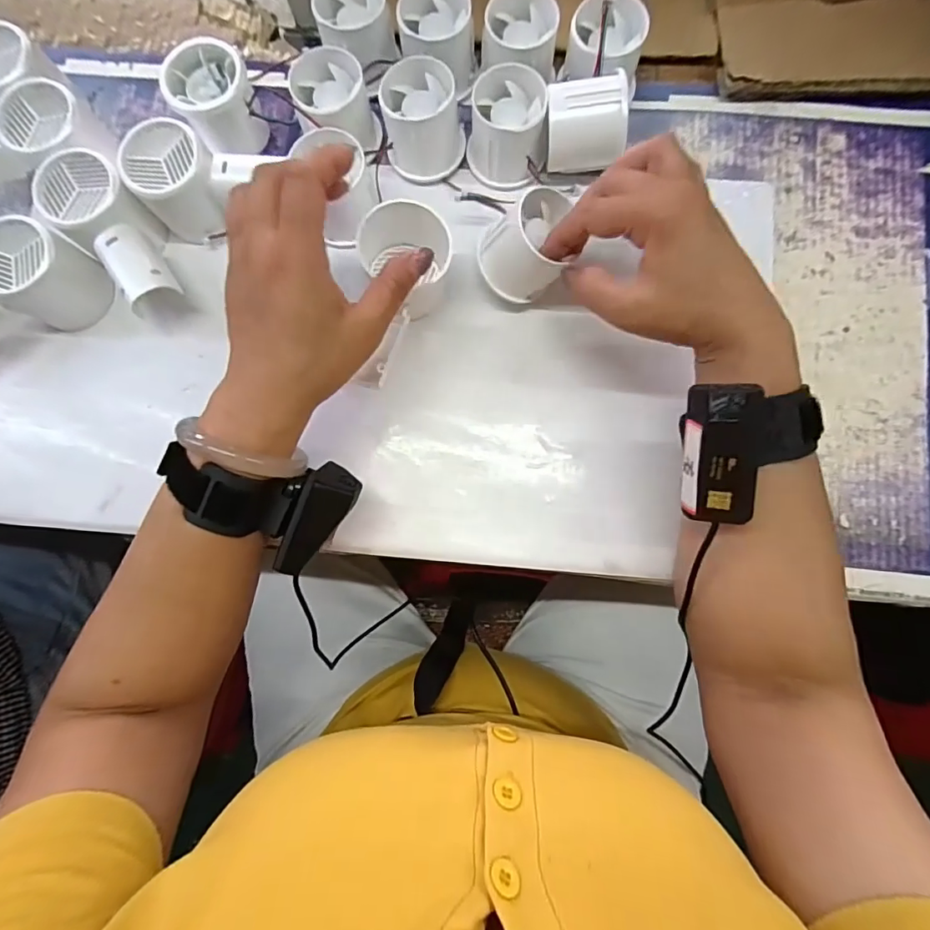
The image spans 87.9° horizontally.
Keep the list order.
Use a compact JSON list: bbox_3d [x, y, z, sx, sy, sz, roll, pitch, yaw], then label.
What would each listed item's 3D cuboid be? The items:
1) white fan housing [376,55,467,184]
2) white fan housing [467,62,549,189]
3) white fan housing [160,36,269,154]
[{"bbox_3d":[-0.029,-0.243,0.342,0.054,0.045,0.055,0,83,2],"label":"white fan housing"},{"bbox_3d":[0.030,-0.237,0.341,0.053,0.043,0.057,1,83,2],"label":"white fan housing"},{"bbox_3d":[-0.178,-0.260,0.352,0.056,0.054,0.053,-43,84,-3],"label":"white fan housing"}]

